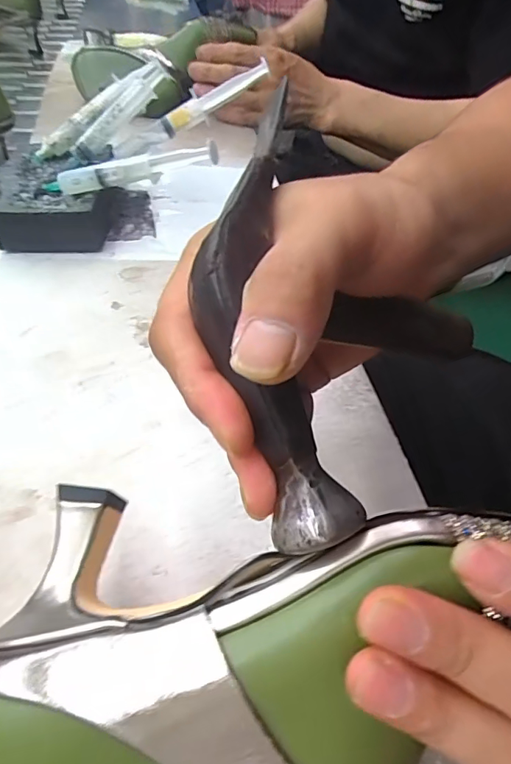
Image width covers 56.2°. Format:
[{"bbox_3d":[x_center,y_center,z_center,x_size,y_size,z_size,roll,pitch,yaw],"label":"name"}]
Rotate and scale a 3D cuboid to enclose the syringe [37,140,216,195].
[{"bbox_3d":[-0.094,-0.153,0.347,0.143,0.018,0.012,-3,46,19],"label":"syringe"}]

